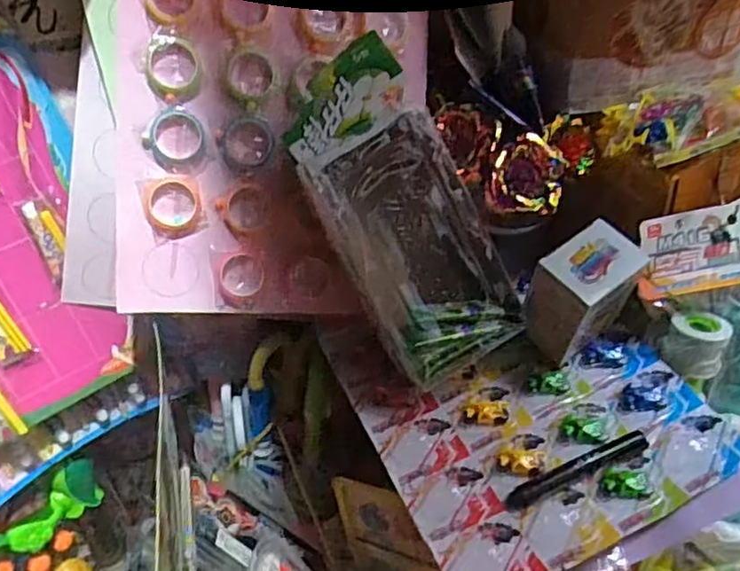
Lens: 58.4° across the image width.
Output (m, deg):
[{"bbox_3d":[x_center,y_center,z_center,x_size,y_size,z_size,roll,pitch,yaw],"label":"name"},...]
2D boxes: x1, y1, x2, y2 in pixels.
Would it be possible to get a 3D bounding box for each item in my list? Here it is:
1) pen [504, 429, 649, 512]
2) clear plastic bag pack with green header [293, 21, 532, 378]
[{"bbox_3d":[0.180,0.159,0.574,0.137,0.016,0.018,-17,43,-14],"label":"pen"},{"bbox_3d":[0.026,-0.060,0.607,0.124,0.291,0.065,-29,15,-6],"label":"clear plastic bag pack with green header"}]

